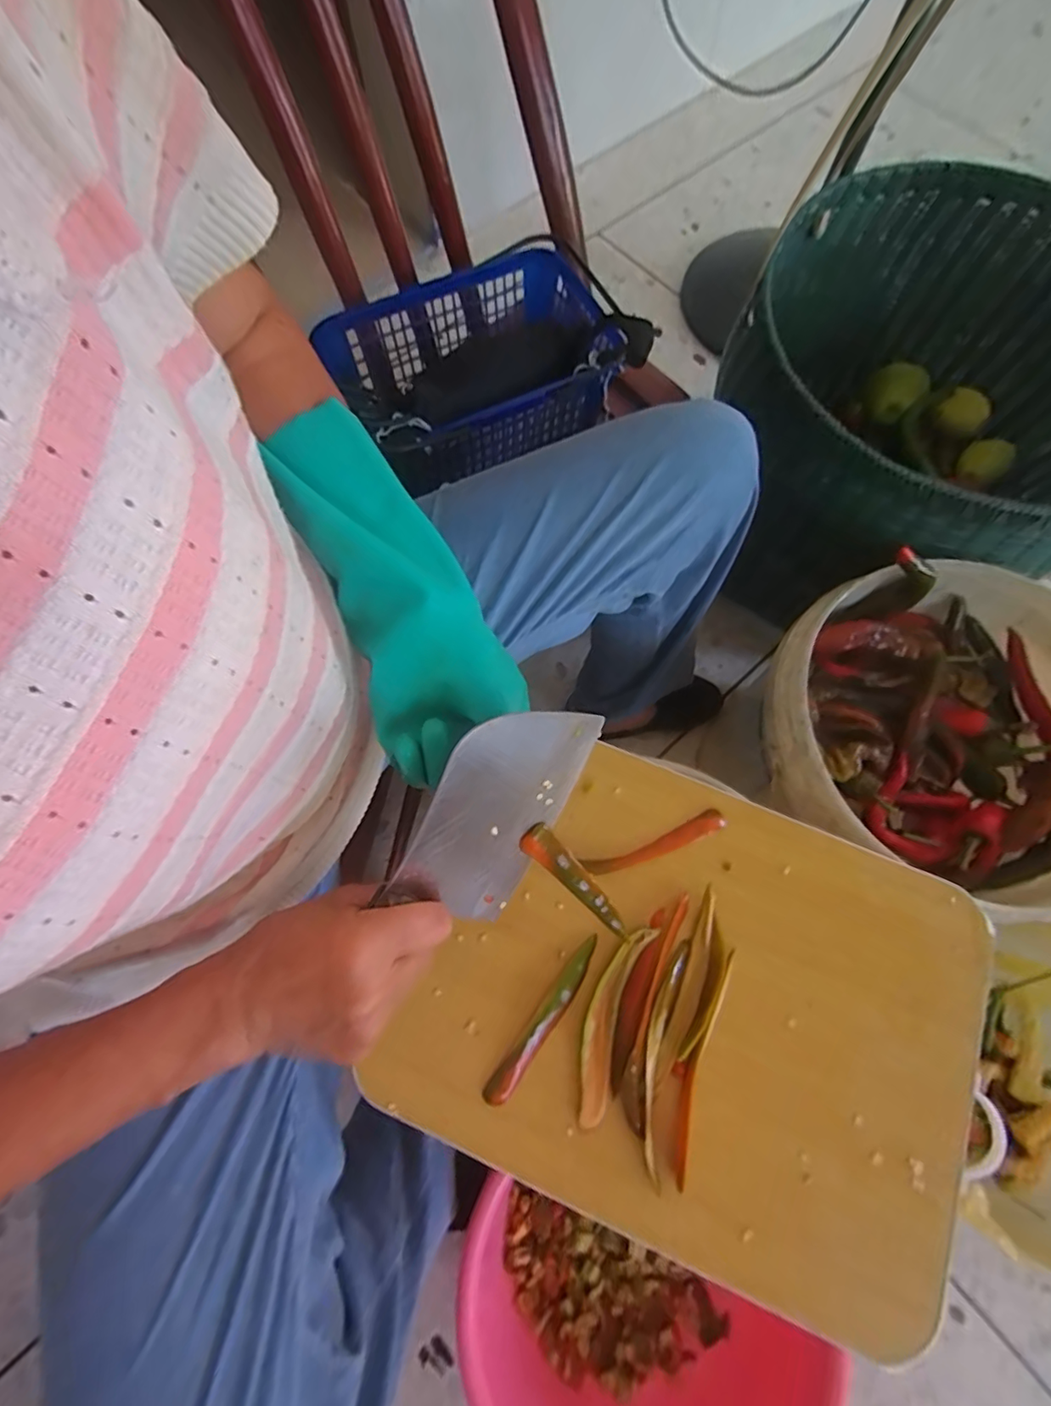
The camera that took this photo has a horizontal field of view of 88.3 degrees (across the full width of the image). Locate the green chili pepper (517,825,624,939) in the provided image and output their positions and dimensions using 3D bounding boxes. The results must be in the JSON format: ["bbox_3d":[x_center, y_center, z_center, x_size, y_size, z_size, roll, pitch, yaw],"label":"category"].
[{"bbox_3d":[0.032,0.110,0.331,0.018,0.010,0.104,-45,115,-12],"label":"green chili pepper"}]

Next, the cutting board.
[{"bbox_3d":[0.124,0.208,0.381,0.368,0.016,0.285,22,75,6],"label":"cutting board"}]

